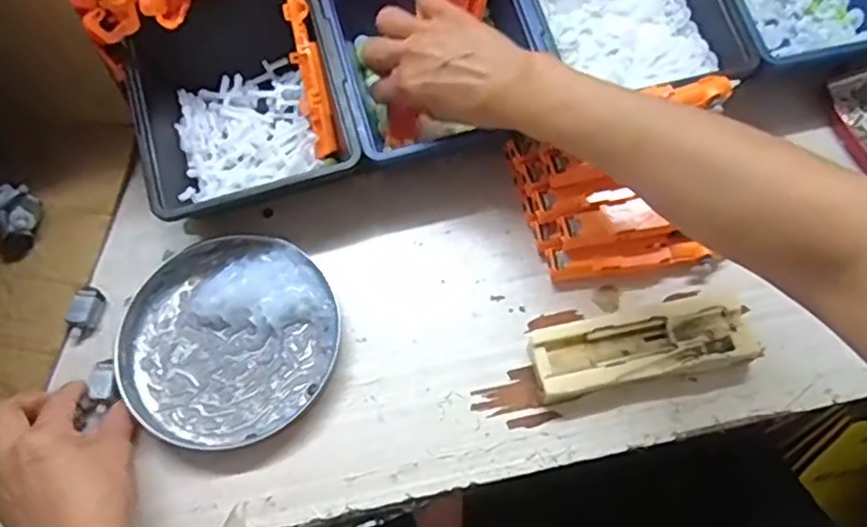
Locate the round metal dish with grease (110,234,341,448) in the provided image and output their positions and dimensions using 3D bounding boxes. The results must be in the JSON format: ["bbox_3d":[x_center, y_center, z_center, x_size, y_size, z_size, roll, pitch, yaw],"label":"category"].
[{"bbox_3d":[-0.137,0.048,0.432,0.140,0.017,0.136,0,66,1],"label":"round metal dish with grease"}]

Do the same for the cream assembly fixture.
[{"bbox_3d":[0.135,0.055,0.418,0.142,0.025,0.044,-10,66,-4],"label":"cream assembly fixture"}]

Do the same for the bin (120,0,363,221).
[{"bbox_3d":[-0.137,-0.115,0.469,0.143,0.069,0.153,-15,67,-6],"label":"bin"}]

